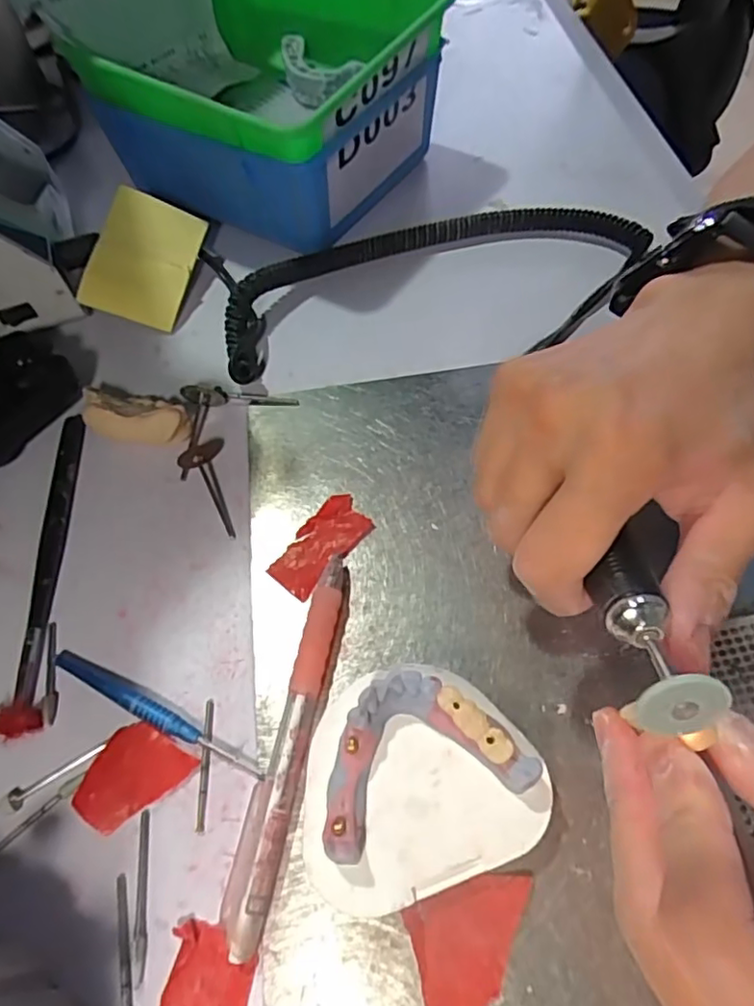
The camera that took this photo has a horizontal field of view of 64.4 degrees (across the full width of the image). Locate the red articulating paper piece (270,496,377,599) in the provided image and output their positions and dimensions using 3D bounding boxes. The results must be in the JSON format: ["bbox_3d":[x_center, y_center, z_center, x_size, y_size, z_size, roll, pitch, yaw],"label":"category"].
[{"bbox_3d":[-0.024,0.017,0.256,0.024,0.004,0.047,35,67,21],"label":"red articulating paper piece"}]

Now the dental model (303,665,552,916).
[{"bbox_3d":[0.012,0.088,0.196,0.076,0.031,0.065,-16,60,-6],"label":"dental model"}]

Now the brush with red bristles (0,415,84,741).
[{"bbox_3d":[-0.143,0.024,0.260,0.017,0.009,0.147,-6,59,-1],"label":"brush with red bristles"}]

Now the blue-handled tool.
[{"bbox_3d":[-0.085,0.078,0.226,0.096,0.006,0.009,23,63,16],"label":"blue-handled tool"}]

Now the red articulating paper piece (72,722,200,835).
[{"bbox_3d":[-0.089,0.099,0.216,0.031,0.004,0.037,31,66,20],"label":"red articulating paper piece"}]

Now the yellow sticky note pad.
[{"bbox_3d":[-0.128,-0.136,0.331,0.049,0.007,0.071,16,77,-17],"label":"yellow sticky note pad"}]

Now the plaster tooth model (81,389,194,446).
[{"bbox_3d":[-0.114,-0.042,0.289,0.056,0.022,0.024,6,60,7],"label":"plaster tooth model"}]

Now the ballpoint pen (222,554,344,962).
[{"bbox_3d":[-0.031,0.082,0.216,0.015,0.013,0.130,9,60,8],"label":"ballpoint pen"}]

